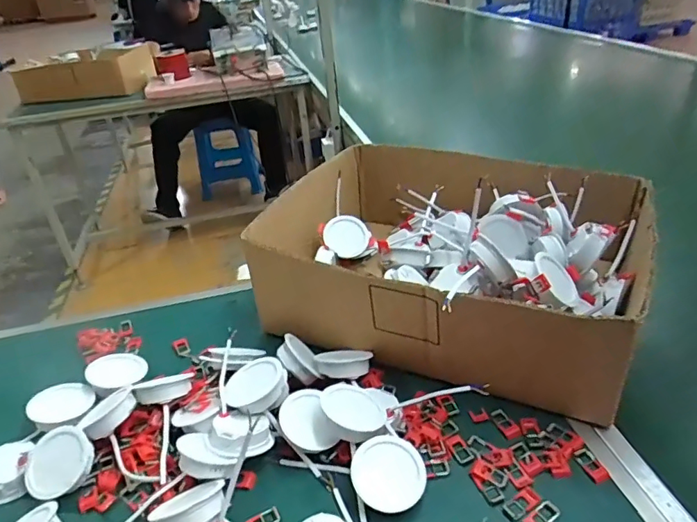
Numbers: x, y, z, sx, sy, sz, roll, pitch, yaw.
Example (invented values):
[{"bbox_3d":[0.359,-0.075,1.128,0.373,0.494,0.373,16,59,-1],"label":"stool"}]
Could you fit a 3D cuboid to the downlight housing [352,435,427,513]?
[{"bbox_3d":[0.040,0.213,0.512,0.071,0.018,0.071,1,48,-1],"label":"downlight housing"}]

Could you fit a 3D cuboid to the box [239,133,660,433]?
[{"bbox_3d":[0.147,-0.006,0.730,0.466,0.157,0.357,12,36,25],"label":"box"}]

